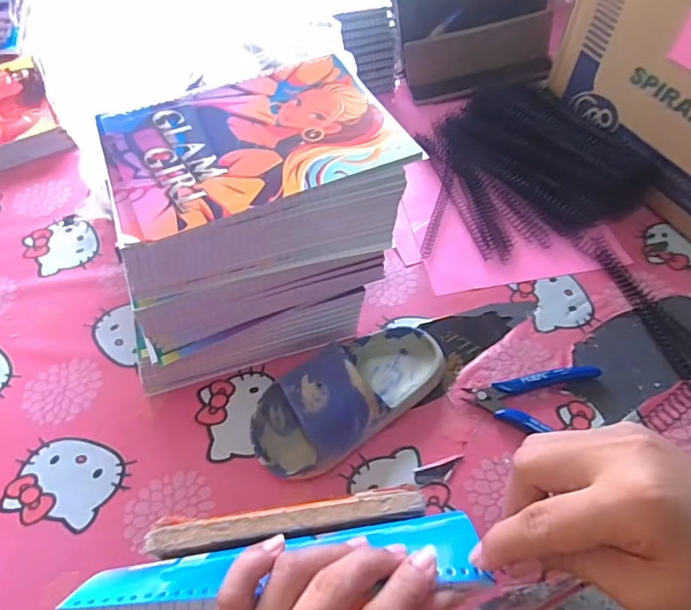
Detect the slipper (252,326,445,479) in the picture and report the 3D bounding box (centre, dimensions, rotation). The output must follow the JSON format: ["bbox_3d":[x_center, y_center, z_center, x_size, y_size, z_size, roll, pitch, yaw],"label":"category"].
[{"bbox_3d":[0.004,0.068,0.428,0.177,0.057,0.085,-28,58,-18],"label":"slipper"}]

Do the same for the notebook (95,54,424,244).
[{"bbox_3d":[-0.068,-0.124,0.380,0.206,0.009,0.142,-21,56,-14],"label":"notebook"}]

